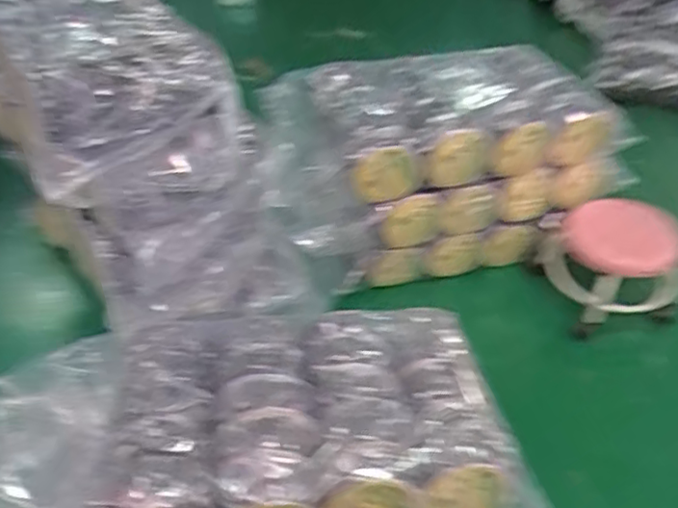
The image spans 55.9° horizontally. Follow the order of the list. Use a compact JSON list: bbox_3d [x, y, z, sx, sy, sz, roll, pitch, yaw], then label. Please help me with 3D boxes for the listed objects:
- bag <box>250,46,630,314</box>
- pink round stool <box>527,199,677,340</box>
[{"bbox_3d":[0.258,-0.237,1.737,0.919,0.464,0.394,-10,45,-13],"label":"bag"},{"bbox_3d":[0.740,0.025,1.710,0.348,0.213,0.312,-12,46,-15],"label":"pink round stool"}]

